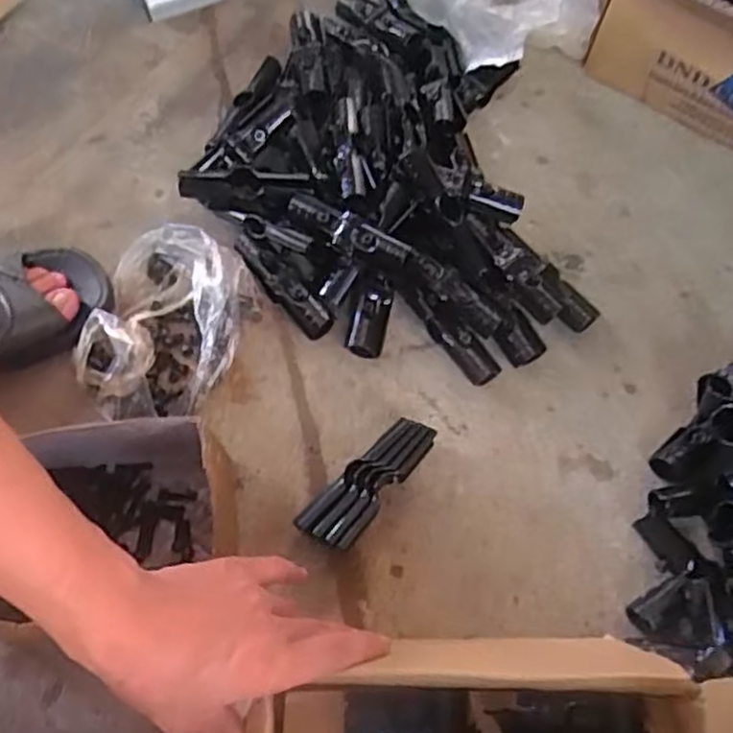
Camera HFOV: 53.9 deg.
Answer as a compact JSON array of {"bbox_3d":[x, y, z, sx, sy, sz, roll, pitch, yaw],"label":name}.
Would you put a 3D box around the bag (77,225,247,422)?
[{"bbox_3d":[-0.186,-0.044,0.659,0.143,0.051,0.183,9,65,2],"label":"bag"}]

